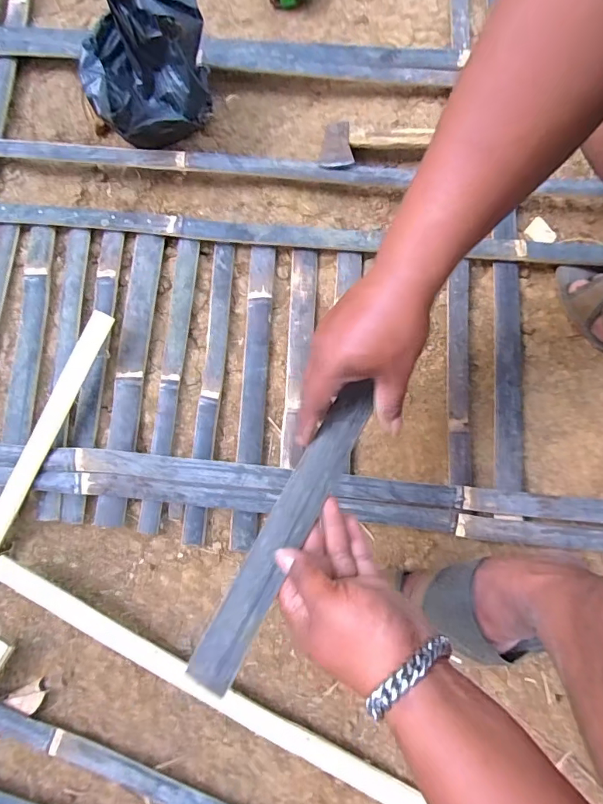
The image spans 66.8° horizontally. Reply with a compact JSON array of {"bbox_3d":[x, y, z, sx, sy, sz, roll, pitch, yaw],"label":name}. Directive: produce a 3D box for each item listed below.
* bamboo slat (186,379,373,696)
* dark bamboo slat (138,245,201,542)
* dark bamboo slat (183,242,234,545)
[{"bbox_3d":[-0.007,0.091,0.365,0.034,0.013,0.256,28,70,6],"label":"bamboo slat"},{"bbox_3d":[-0.167,-0.029,0.580,0.027,0.016,0.376,5,79,2],"label":"dark bamboo slat"},{"bbox_3d":[-0.115,-0.019,0.577,0.027,0.014,0.383,4,79,2],"label":"dark bamboo slat"}]

